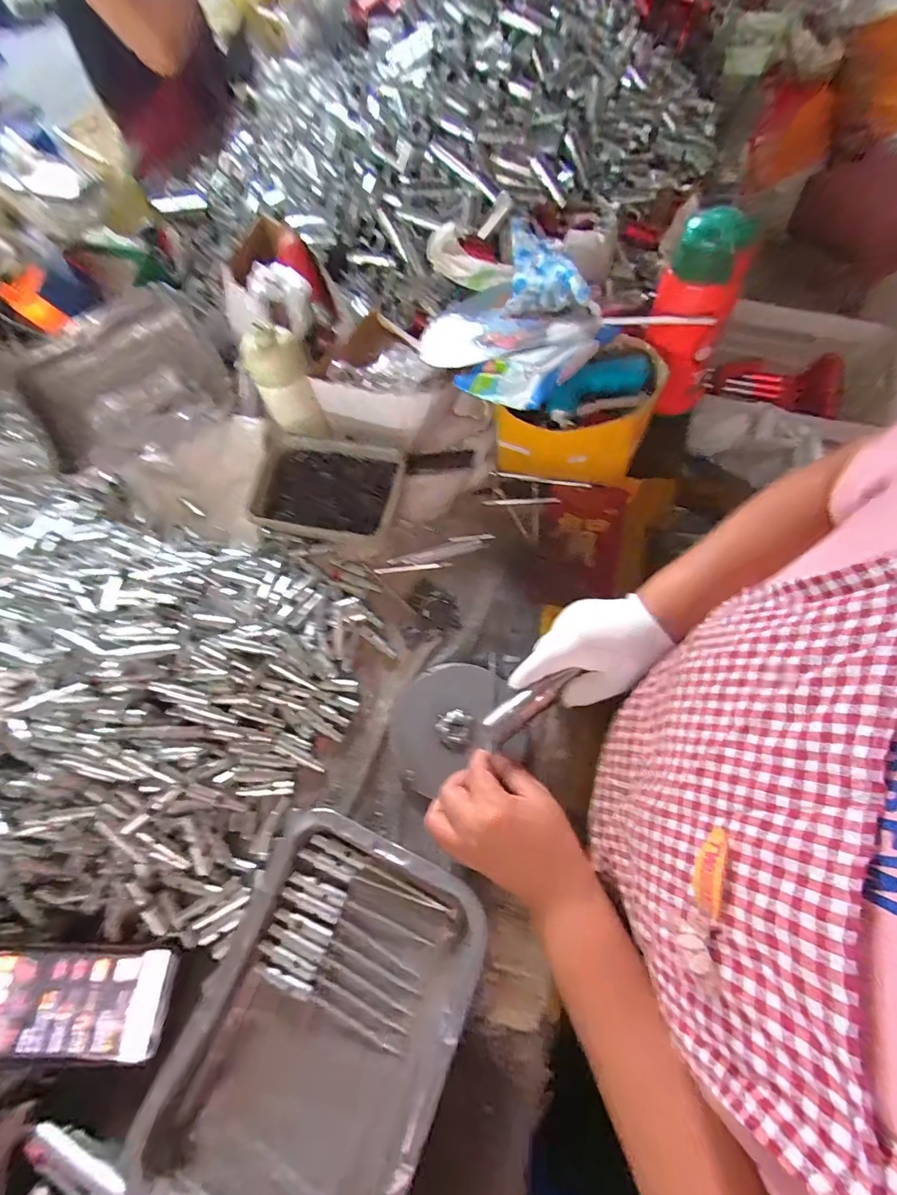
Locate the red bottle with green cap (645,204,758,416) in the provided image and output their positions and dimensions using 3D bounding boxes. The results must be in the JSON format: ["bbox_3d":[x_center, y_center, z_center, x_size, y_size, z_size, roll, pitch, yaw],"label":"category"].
[{"bbox_3d":[0.258,-0.289,0.491,0.082,0.182,0.057,17,67,12],"label":"red bottle with green cap"}]

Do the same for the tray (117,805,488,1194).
[{"bbox_3d":[-0.096,0.312,0.332,0.189,0.028,0.254,19,67,13],"label":"tray"}]

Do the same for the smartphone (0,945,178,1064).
[{"bbox_3d":[-0.302,0.311,0.349,0.155,0.015,0.069,9,60,-9],"label":"smartphone"}]

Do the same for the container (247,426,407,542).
[{"bbox_3d":[-0.147,-0.126,0.550,0.178,0.055,0.127,11,65,13],"label":"container"}]

